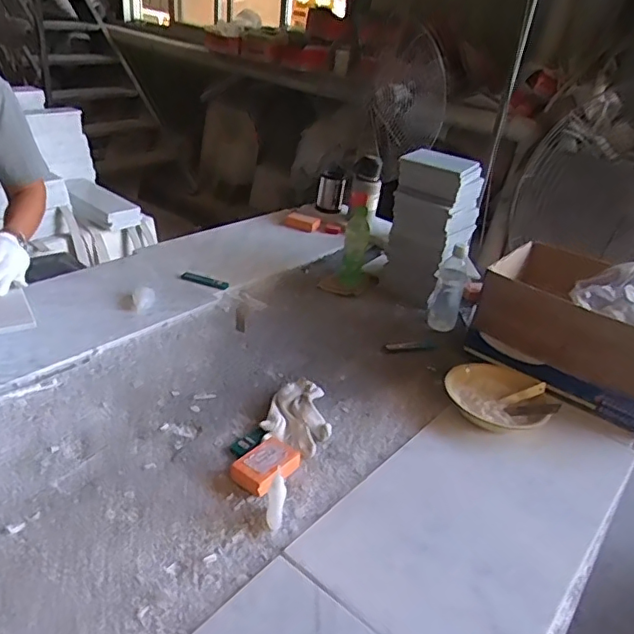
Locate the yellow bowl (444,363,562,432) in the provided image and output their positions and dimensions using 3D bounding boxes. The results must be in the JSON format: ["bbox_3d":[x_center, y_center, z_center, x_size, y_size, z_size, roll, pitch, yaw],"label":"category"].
[{"bbox_3d":[0.337,0.147,1.041,0.178,0.049,0.165,5,29,-3],"label":"yellow bowl"}]

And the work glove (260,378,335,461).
[{"bbox_3d":[-0.026,0.166,0.965,0.111,0.035,0.165,12,30,8],"label":"work glove"}]

